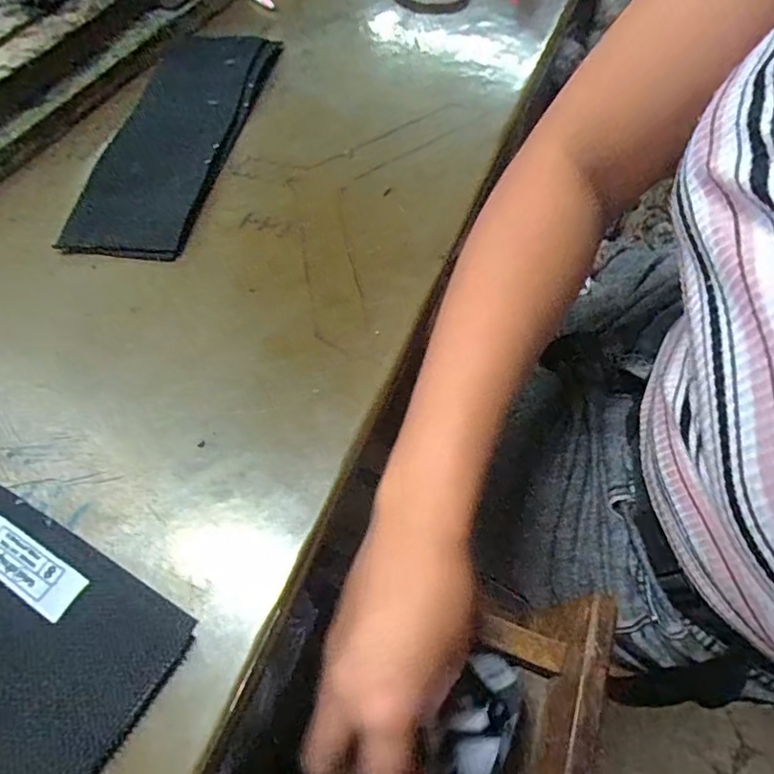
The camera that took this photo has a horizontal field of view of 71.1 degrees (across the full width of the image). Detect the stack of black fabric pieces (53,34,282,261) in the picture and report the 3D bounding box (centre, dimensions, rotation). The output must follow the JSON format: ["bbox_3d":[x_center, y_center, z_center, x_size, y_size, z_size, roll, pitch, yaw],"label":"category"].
[{"bbox_3d":[-0.160,-0.196,0.407,0.103,0.012,0.254,6,56,7],"label":"stack of black fabric pieces"}]

